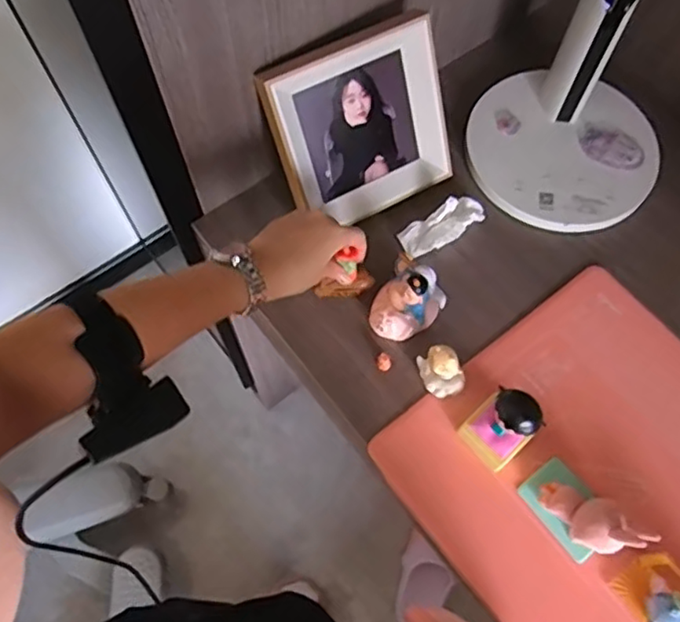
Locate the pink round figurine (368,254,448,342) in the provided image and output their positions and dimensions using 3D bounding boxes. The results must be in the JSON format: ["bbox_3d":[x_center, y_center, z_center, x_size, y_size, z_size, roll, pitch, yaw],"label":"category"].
[{"bbox_3d":[0.065,-0.007,0.618,0.063,0.075,0.059,0,66,0],"label":"pink round figurine"}]

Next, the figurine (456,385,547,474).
[{"bbox_3d":[0.142,0.105,0.560,0.045,0.090,0.051,-40,72,-16],"label":"figurine"}]

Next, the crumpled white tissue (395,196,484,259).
[{"bbox_3d":[0.112,-0.092,0.672,0.102,0.044,0.034,-31,70,-13],"label":"crumpled white tissue"}]

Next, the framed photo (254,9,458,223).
[{"bbox_3d":[0.023,-0.184,0.645,0.176,0.178,0.026,-26,38,-8],"label":"framed photo"}]

